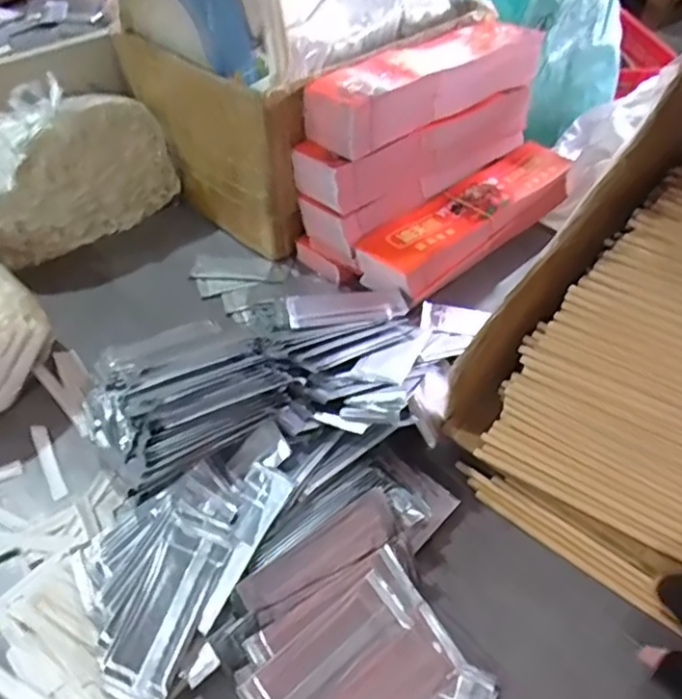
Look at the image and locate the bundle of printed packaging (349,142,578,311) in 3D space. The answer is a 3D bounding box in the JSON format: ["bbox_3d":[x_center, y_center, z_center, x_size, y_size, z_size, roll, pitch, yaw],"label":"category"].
[{"bbox_3d":[0.171,-0.169,0.801,0.106,0.053,0.344,35,56,30],"label":"bundle of printed packaging"}]

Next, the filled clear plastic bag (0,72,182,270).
[{"bbox_3d":[-0.349,-0.229,0.802,0.251,0.167,0.087,-34,54,-26],"label":"filled clear plastic bag"}]

